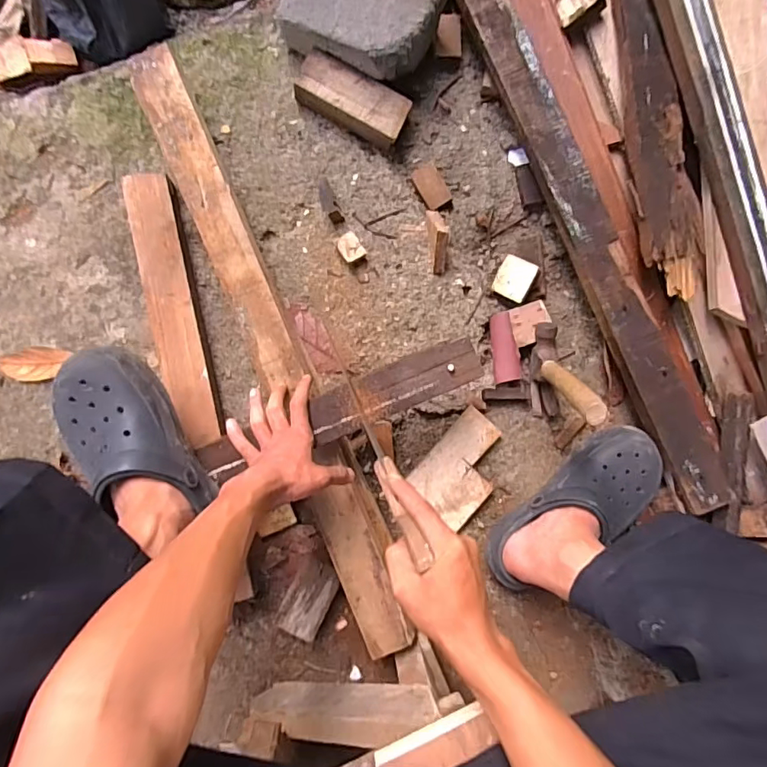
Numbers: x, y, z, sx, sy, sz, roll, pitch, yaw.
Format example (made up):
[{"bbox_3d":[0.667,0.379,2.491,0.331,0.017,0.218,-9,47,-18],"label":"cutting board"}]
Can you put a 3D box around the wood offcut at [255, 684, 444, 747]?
[{"bbox_3d":[-0.054,0.377,0.583,0.287,0.065,0.030,-23,87,36],"label":"wood offcut"}]

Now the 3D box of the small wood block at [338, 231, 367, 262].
[{"bbox_3d":[-0.047,-0.189,0.703,0.030,0.021,0.039,-34,89,-6],"label":"small wood block"}]

